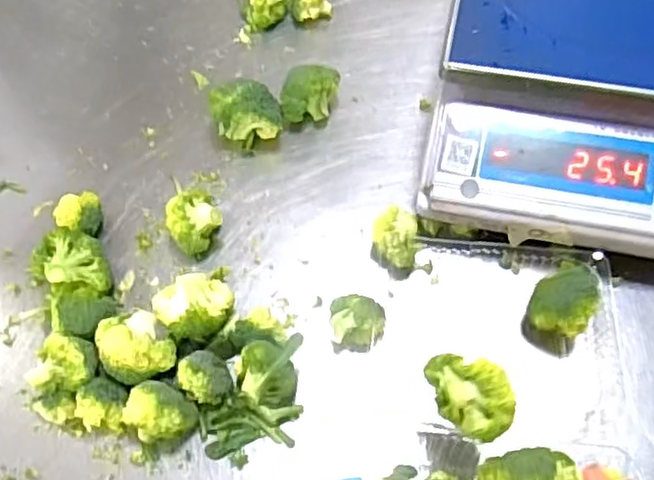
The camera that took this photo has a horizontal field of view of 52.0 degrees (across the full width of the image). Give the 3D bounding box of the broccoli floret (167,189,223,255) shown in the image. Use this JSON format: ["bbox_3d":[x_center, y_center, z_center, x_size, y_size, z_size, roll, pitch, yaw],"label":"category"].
[{"bbox_3d":[-0.111,-0.014,0.565,0.043,0.040,0.044,-1,61,2],"label":"broccoli floret"}]

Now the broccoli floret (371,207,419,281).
[{"bbox_3d":[0.055,0.000,0.547,0.039,0.034,0.050,3,62,4],"label":"broccoli floret"}]

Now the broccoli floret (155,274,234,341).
[{"bbox_3d":[-0.102,0.053,0.526,0.055,0.042,0.052,-1,61,2],"label":"broccoli floret"}]

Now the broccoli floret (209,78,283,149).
[{"bbox_3d":[-0.073,-0.116,0.620,0.063,0.053,0.047,-4,61,0],"label":"broccoli floret"}]

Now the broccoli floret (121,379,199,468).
[{"bbox_3d":[-0.125,0.127,0.487,0.054,0.039,0.046,-27,64,-12],"label":"broccoli floret"}]

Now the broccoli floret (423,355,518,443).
[{"bbox_3d":[0.090,0.095,0.419,0.037,0.033,0.060,-34,65,-14],"label":"broccoli floret"}]

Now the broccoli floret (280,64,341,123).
[{"bbox_3d":[-0.015,-0.134,0.625,0.053,0.046,0.037,-2,61,1],"label":"broccoli floret"}]

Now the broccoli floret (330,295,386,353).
[{"bbox_3d":[0.023,0.064,0.516,0.041,0.035,0.034,5,62,5],"label":"broccoli floret"}]

